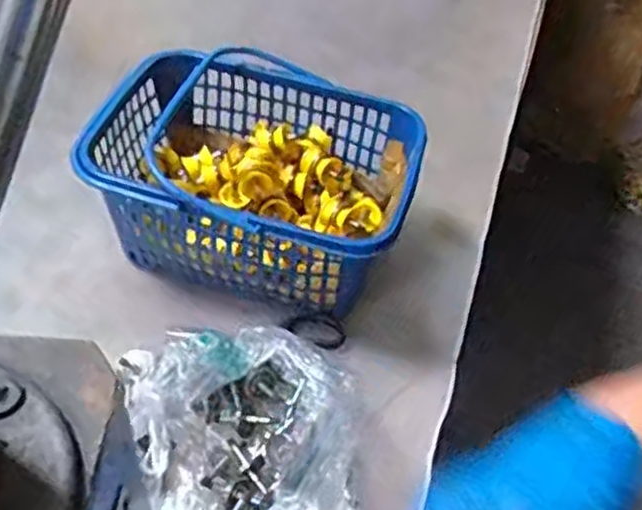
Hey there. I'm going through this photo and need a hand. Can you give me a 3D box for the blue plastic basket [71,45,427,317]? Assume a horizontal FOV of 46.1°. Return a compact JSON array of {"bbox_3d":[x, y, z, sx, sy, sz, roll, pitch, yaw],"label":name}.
[{"bbox_3d":[-0.050,-0.055,0.604,0.235,0.118,0.176,16,49,7],"label":"blue plastic basket"}]

